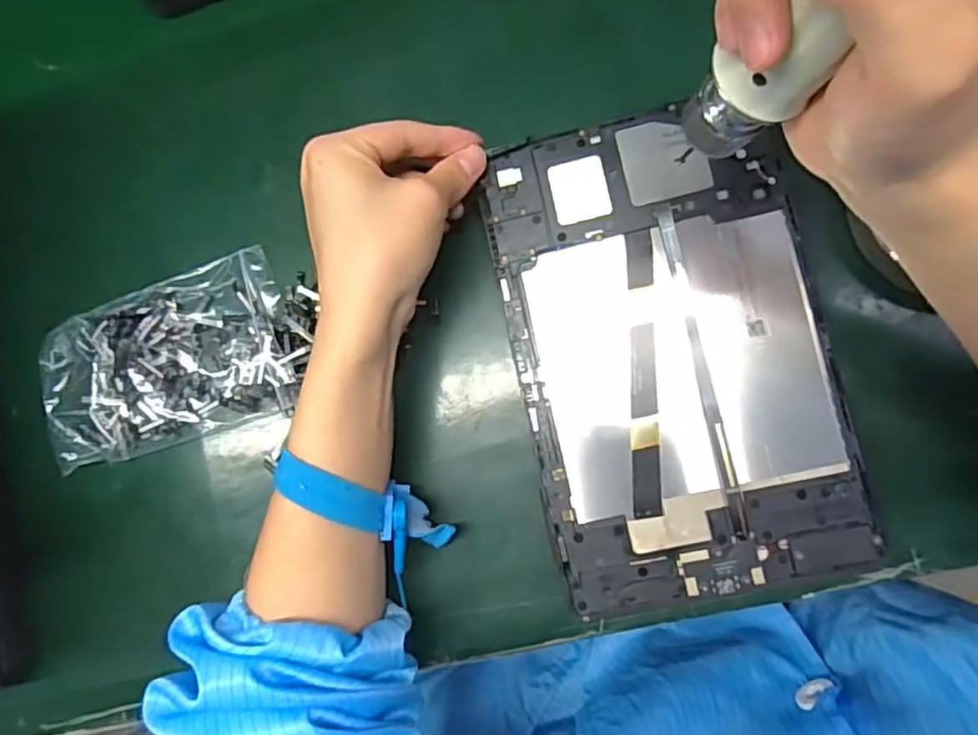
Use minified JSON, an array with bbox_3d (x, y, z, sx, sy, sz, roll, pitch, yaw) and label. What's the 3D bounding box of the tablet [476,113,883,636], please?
[{"bbox_3d":[0.089,-0.008,0.323,0.147,0.008,0.237,-14,86,8],"label":"tablet"}]

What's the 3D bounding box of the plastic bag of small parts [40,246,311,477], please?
[{"bbox_3d":[-0.182,-0.007,0.375,0.144,0.030,0.098,-15,85,8],"label":"plastic bag of small parts"}]

